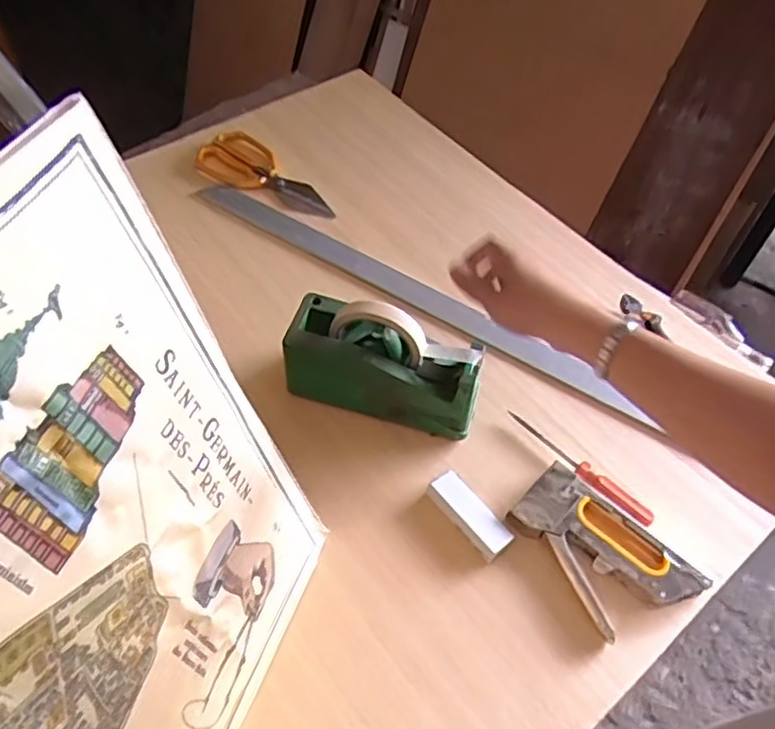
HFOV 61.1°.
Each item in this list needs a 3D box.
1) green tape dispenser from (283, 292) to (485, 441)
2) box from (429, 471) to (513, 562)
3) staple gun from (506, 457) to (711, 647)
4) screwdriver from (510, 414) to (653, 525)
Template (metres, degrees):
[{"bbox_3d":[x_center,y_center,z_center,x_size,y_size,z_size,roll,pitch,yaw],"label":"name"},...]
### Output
[{"bbox_3d":[-0.003,-0.003,0.680,0.199,0.121,0.073,15,55,8],"label":"green tape dispenser"},{"bbox_3d":[0.080,0.147,0.644,0.035,0.019,0.093,-32,62,-23],"label":"box"},{"bbox_3d":[0.198,0.177,0.623,0.103,0.023,0.168,-35,63,-25],"label":"staple gun"},{"bbox_3d":[0.193,0.104,0.673,0.174,0.020,0.023,40,61,23],"label":"screwdriver"}]

